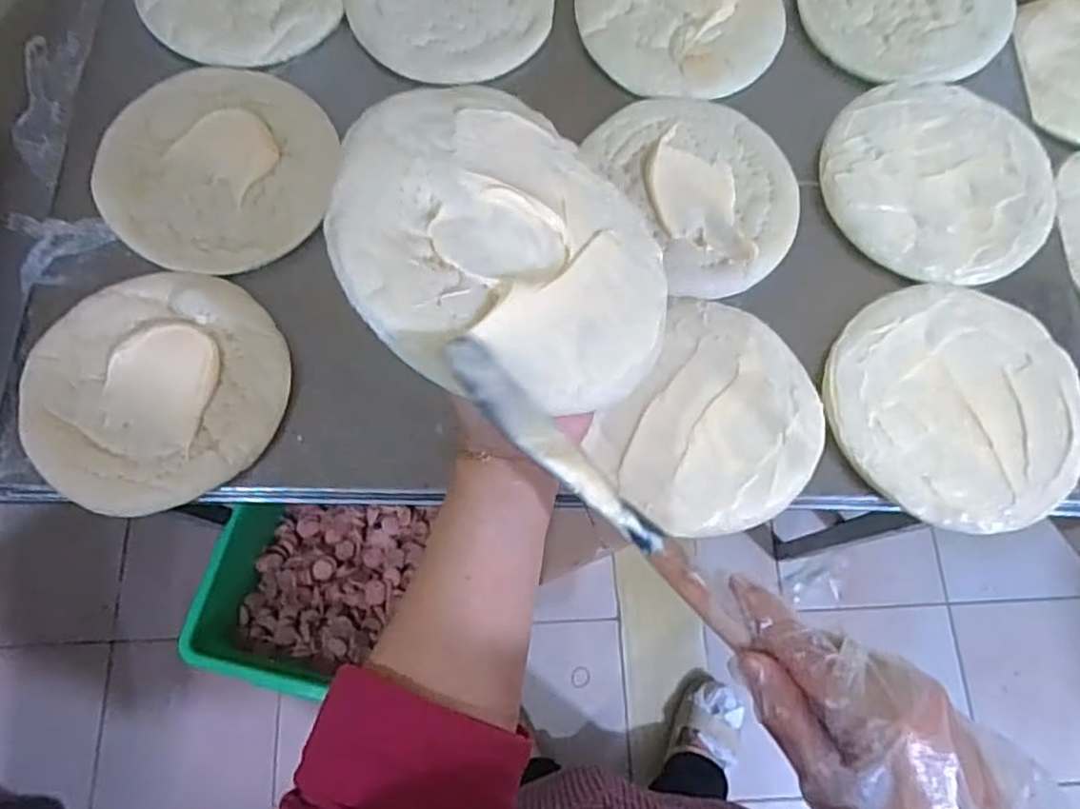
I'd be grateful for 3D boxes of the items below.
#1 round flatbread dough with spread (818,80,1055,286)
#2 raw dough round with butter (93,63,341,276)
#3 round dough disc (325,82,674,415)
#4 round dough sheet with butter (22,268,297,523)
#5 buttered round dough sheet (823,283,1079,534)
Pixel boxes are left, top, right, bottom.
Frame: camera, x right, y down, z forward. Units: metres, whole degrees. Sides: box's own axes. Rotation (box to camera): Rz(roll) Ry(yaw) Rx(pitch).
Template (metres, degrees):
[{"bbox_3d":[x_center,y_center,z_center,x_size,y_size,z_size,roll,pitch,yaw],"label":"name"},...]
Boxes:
[{"bbox_3d":[0.357,-0.208,0.633,0.197,0.012,0.194,0,72,0],"label":"round flatbread dough with spread"},{"bbox_3d":[-0.279,-0.211,0.616,0.189,0.019,0.198,0,72,0],"label":"raw dough round with butter"},{"bbox_3d":[-0.012,-0.087,0.372,0.179,0.018,0.179,12,61,-23],"label":"round dough disc"},{"bbox_3d":[-0.302,-0.015,0.559,0.188,0.021,0.194,0,72,0],"label":"round dough sheet with butter"},{"bbox_3d":[0.338,-0.003,0.571,0.199,0.011,0.197,0,72,0],"label":"buttered round dough sheet"}]

